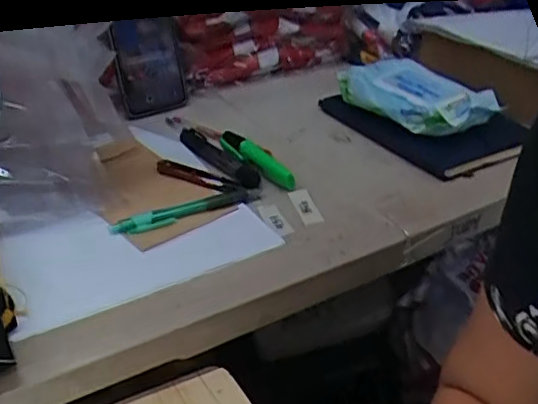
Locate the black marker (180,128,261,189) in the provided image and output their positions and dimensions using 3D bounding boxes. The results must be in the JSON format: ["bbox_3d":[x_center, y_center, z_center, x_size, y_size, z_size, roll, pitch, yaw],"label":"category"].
[{"bbox_3d":[-0.053,-0.048,0.604,0.029,0.019,0.150,-18,36,-27],"label":"black marker"}]

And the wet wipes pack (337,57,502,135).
[{"bbox_3d":[0.161,-0.123,0.647,0.116,0.035,0.170,-15,35,-23],"label":"wet wipes pack"}]

